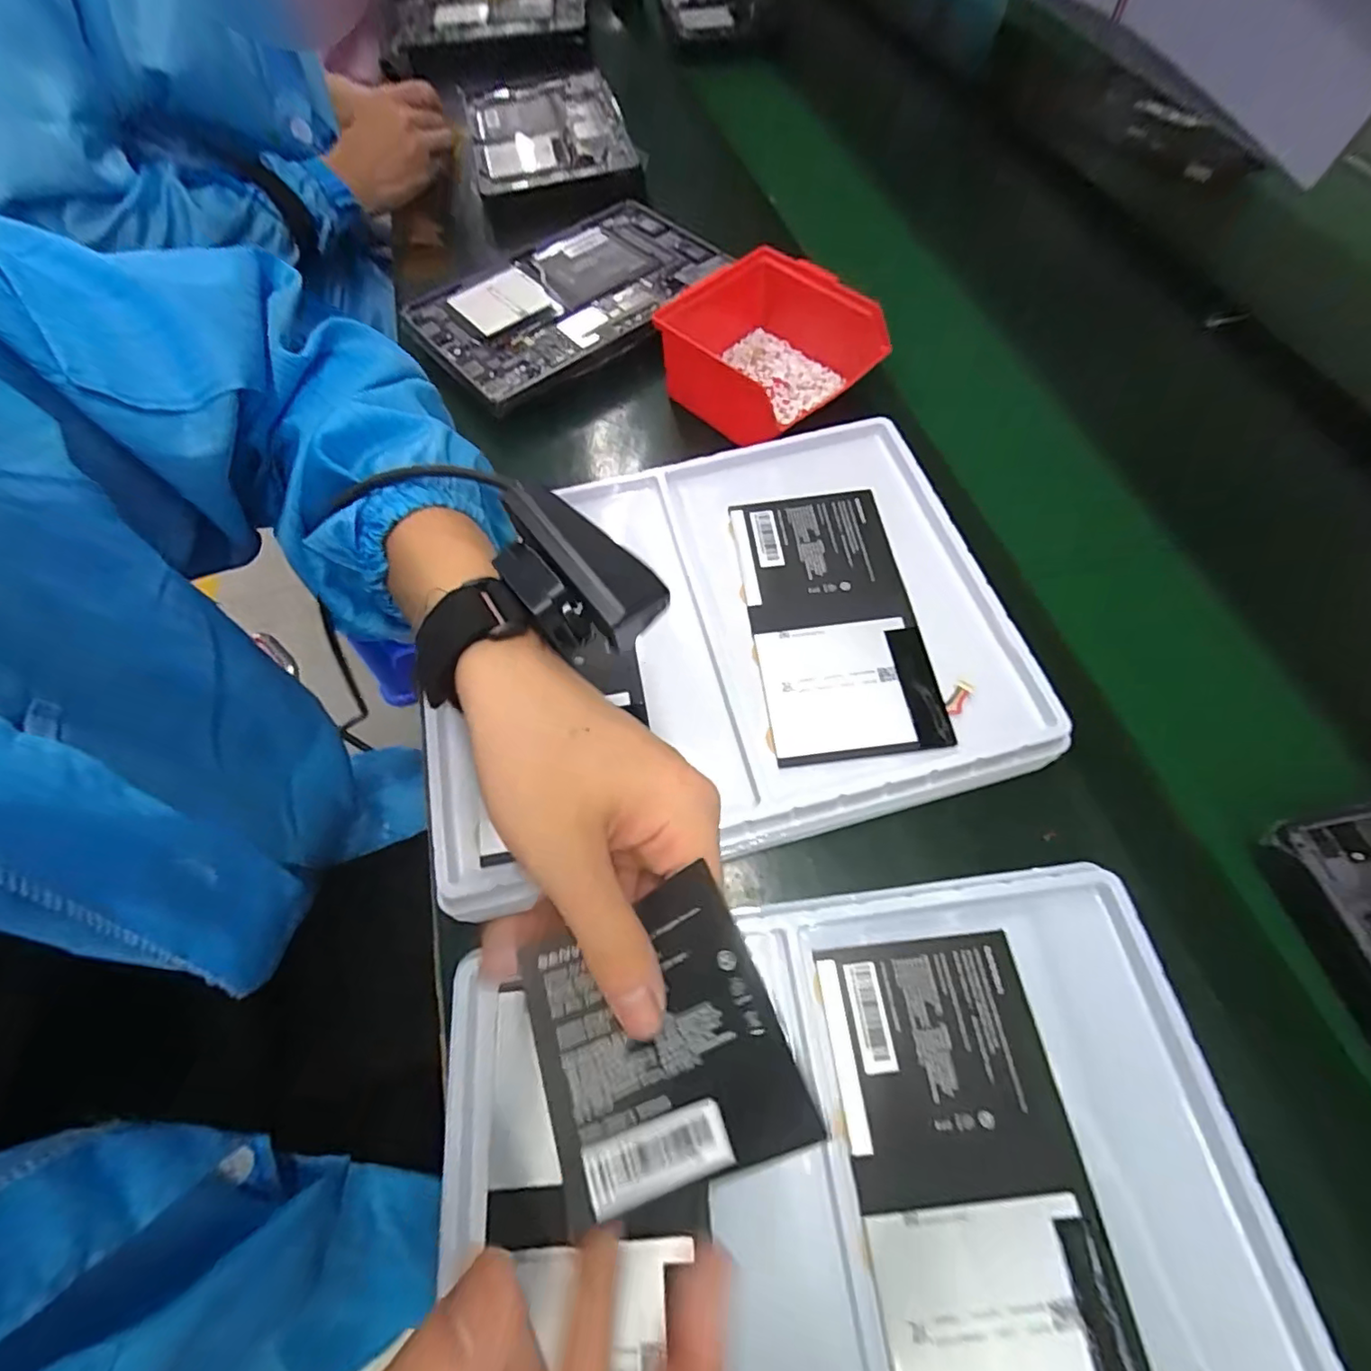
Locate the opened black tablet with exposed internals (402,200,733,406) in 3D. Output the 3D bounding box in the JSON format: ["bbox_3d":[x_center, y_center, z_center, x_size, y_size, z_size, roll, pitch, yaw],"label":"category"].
[{"bbox_3d":[-0.100,-0.345,0.511,0.258,0.011,0.176,-36,67,-14],"label":"opened black tablet with exposed internals"}]

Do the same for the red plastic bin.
[{"bbox_3d":[0.056,-0.251,0.445,0.134,0.065,0.141,-42,69,-16],"label":"red plastic bin"}]

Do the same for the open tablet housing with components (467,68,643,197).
[{"bbox_3d":[-0.159,-0.640,0.667,0.168,0.010,0.261,-11,63,-3],"label":"open tablet housing with components"}]

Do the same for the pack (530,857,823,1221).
[{"bbox_3d":[-0.007,0.108,0.180,0.071,0.012,0.077,-28,67,7],"label":"pack"}]

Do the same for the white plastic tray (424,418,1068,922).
[{"bbox_3d":[0.012,-0.029,0.346,0.316,0.039,0.245,-14,64,-4],"label":"white plastic tray"}]

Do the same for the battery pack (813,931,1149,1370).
[{"bbox_3d":[0.116,0.198,0.238,0.093,0.006,0.170,-7,63,0],"label":"battery pack"}]

